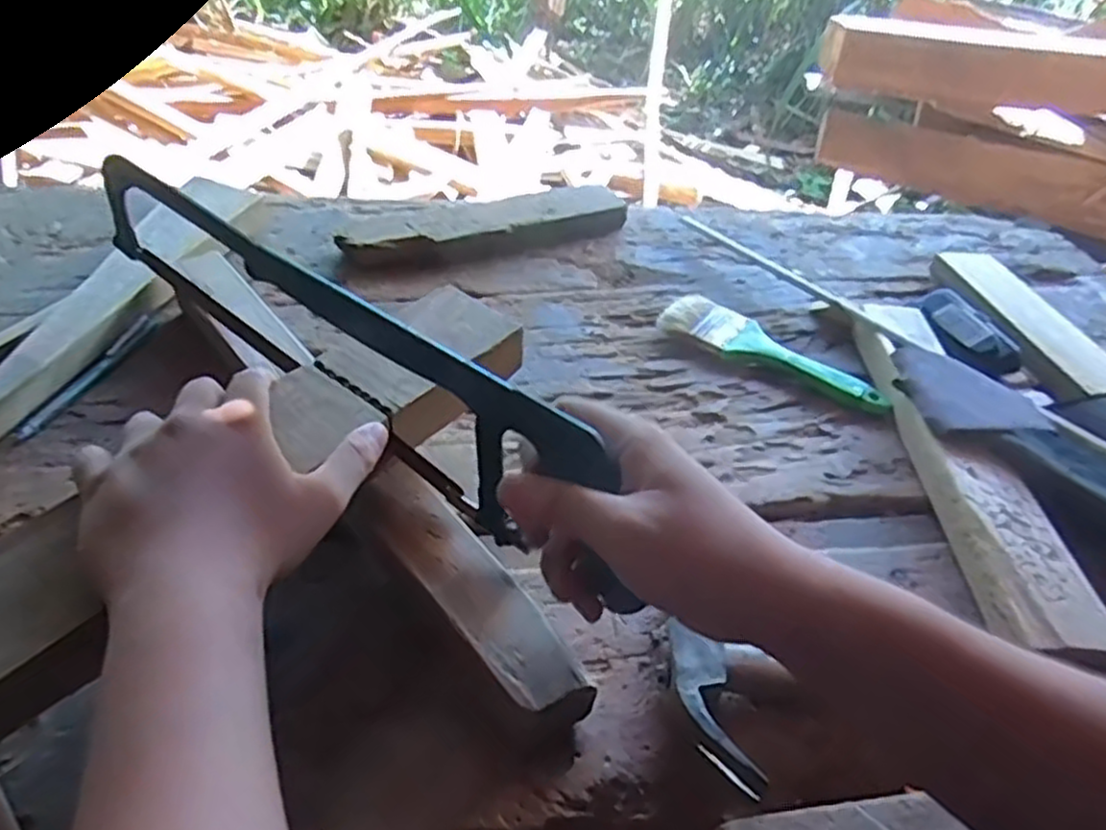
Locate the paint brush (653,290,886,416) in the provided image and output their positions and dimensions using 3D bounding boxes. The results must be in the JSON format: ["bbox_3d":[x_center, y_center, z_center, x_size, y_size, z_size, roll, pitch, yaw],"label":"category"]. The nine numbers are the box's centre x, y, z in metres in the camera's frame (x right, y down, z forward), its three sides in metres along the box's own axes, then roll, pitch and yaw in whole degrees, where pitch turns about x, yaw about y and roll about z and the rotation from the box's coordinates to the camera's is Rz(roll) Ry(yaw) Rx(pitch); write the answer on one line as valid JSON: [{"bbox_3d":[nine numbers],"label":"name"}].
[{"bbox_3d":[0.185,-0.053,0.630,0.196,0.020,0.058,29,46,21],"label":"paint brush"}]

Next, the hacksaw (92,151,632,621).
[{"bbox_3d":[-0.127,-0.035,0.412,0.414,0.105,0.015,30,45,26],"label":"hacksaw"}]

